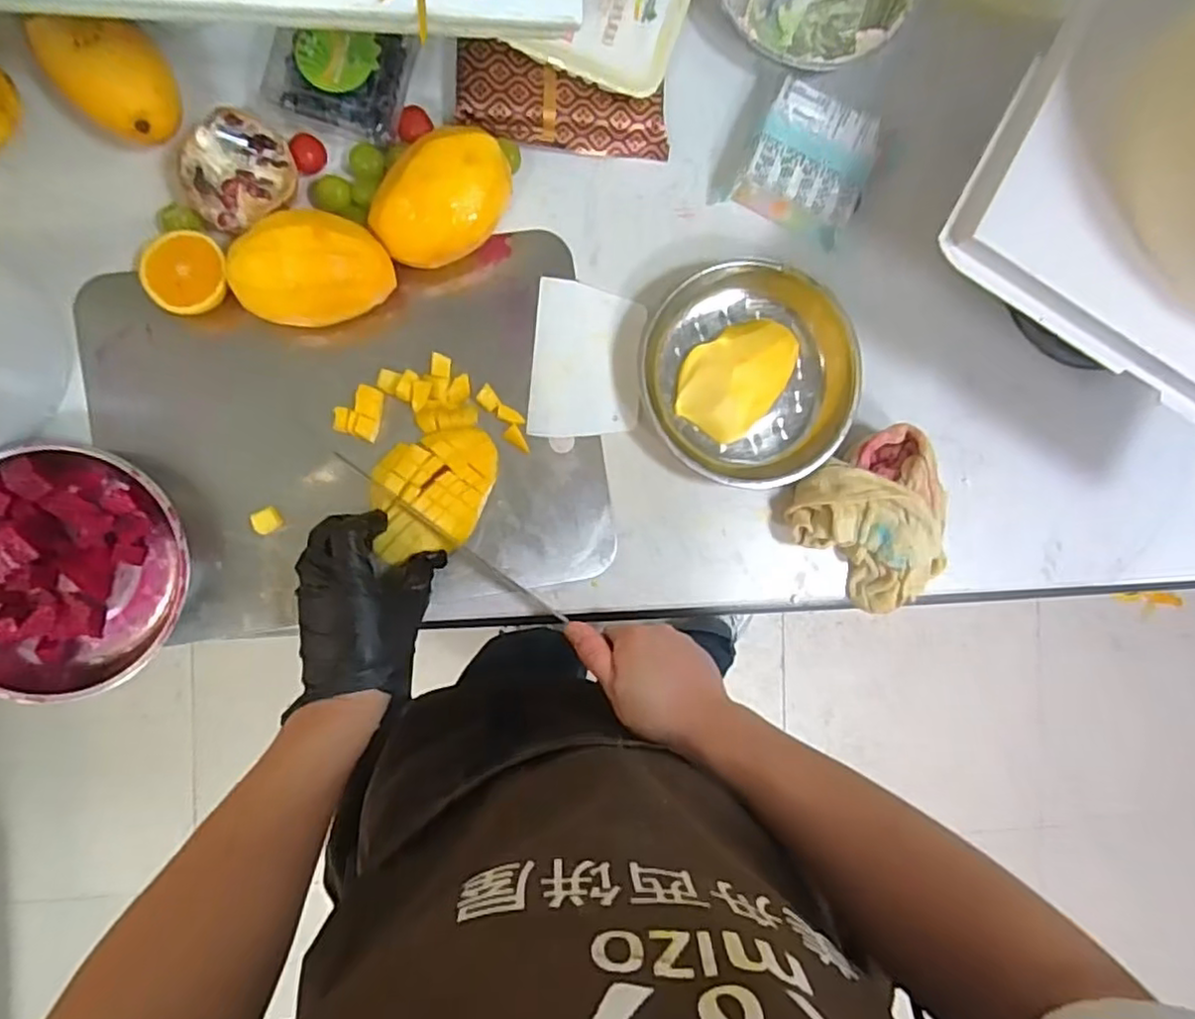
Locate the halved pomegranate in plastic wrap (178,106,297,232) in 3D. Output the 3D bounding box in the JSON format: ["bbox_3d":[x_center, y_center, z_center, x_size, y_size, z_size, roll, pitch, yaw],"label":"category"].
[{"bbox_3d":[-0.269,-0.251,0.504,0.081,0.060,0.073,-40,94,-5],"label":"halved pomegranate in plastic wrap"}]

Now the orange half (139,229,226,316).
[{"bbox_3d":[-0.318,-0.183,0.516,0.065,0.032,0.060,0,90,-6],"label":"orange half"}]

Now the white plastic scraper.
[{"bbox_3d":[-0.008,-0.126,0.560,0.090,0.006,0.128,4,90,-4],"label":"white plastic scraper"}]

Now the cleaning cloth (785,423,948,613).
[{"bbox_3d":[0.243,0.016,0.563,0.133,0.051,0.146,-32,93,-5],"label":"cleaning cloth"}]

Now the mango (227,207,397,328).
[{"bbox_3d":[-0.219,-0.183,0.512,0.116,0.071,0.074,-8,91,-6],"label":"mango"}]

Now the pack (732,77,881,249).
[{"bbox_3d":[0.185,-0.298,0.569,0.103,0.032,0.108,24,88,-6],"label":"pack"}]

